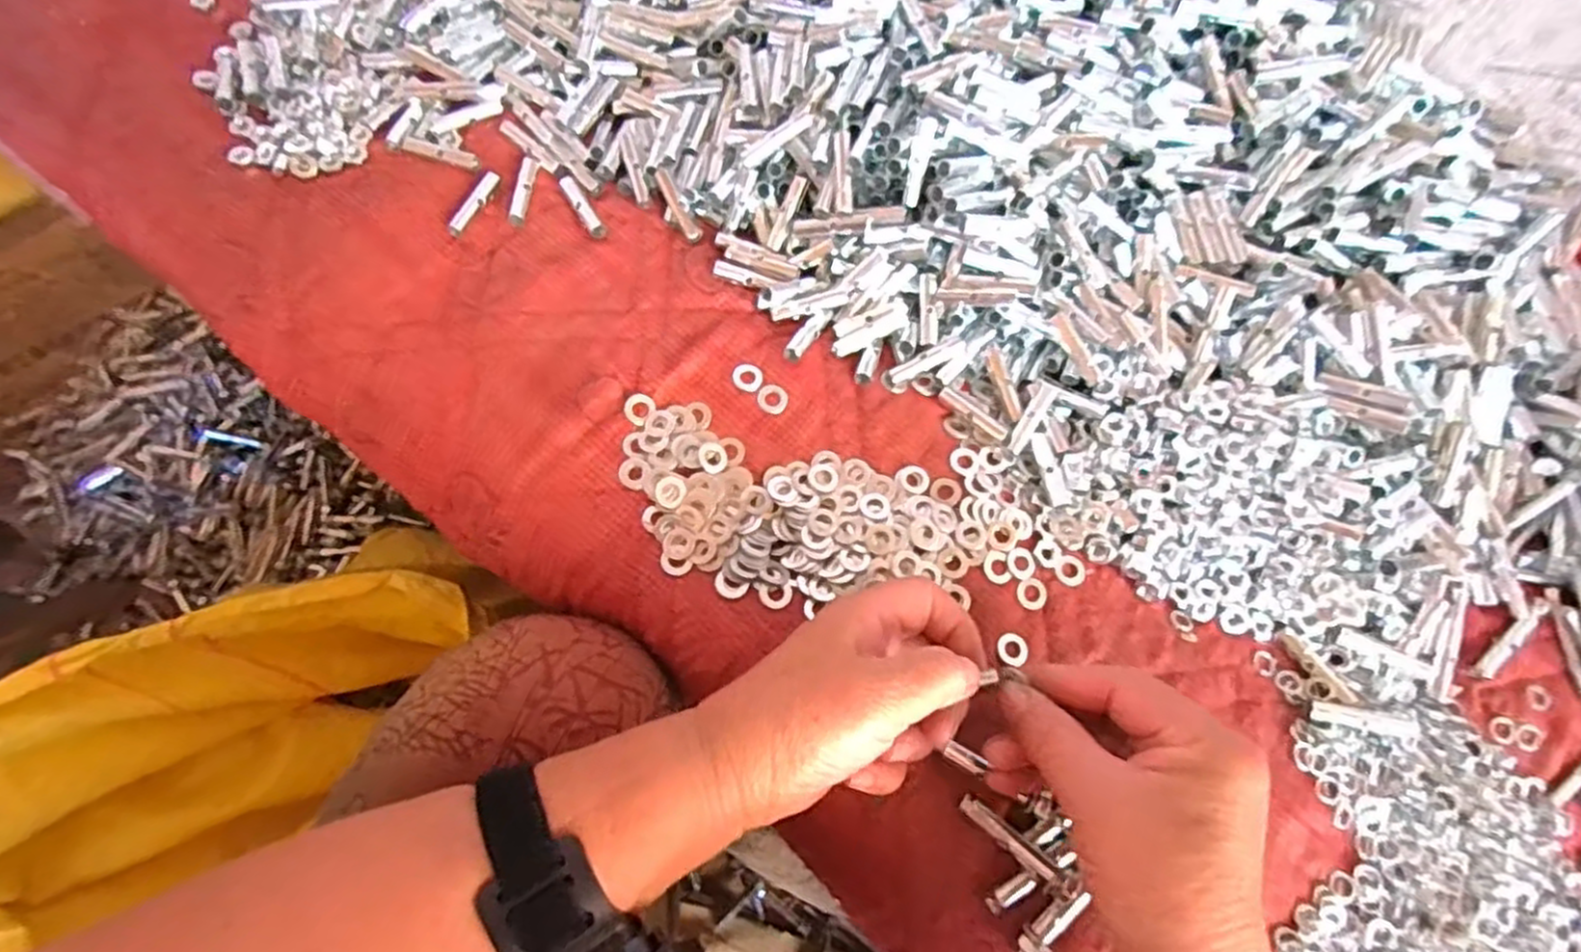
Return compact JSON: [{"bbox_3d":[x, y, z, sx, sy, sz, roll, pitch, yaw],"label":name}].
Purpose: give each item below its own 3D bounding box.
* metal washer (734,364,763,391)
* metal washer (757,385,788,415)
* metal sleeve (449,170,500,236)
[{"bbox_3d":[-0.023,-0.053,0.394,0.015,0.004,0.016,2,69,-6],"label":"metal washer"},{"bbox_3d":[-0.009,-0.041,0.392,0.016,0.004,0.017,2,69,-6],"label":"metal washer"},{"bbox_3d":[-0.181,-0.157,0.426,0.008,0.004,0.046,24,69,3],"label":"metal sleeve"}]

